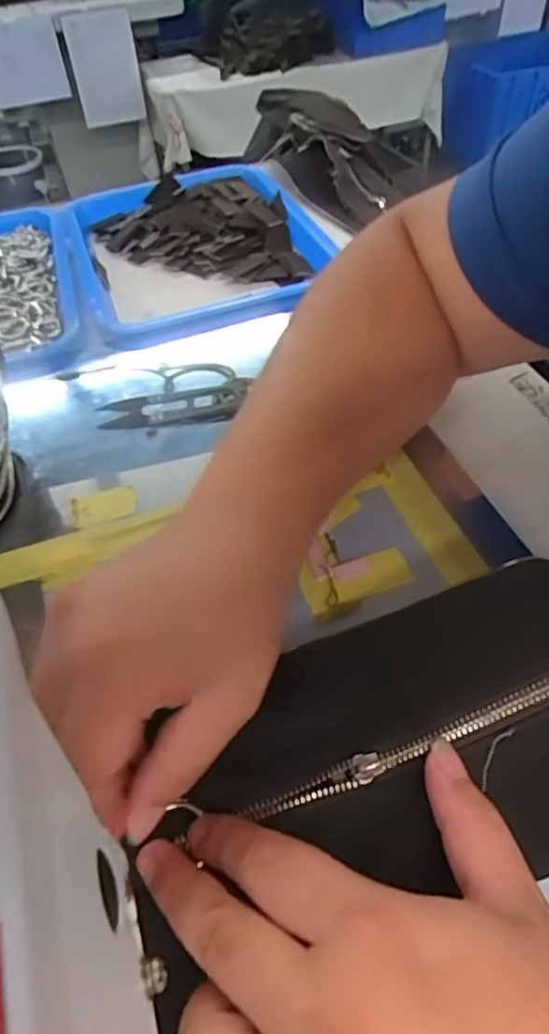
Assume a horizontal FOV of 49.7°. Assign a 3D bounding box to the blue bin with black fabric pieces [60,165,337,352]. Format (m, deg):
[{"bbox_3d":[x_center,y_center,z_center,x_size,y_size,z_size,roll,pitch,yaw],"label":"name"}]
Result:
[{"bbox_3d":[-0.075,-0.257,0.583,0.230,0.046,0.291,-17,51,-9],"label":"blue bin with black fabric pieces"}]

